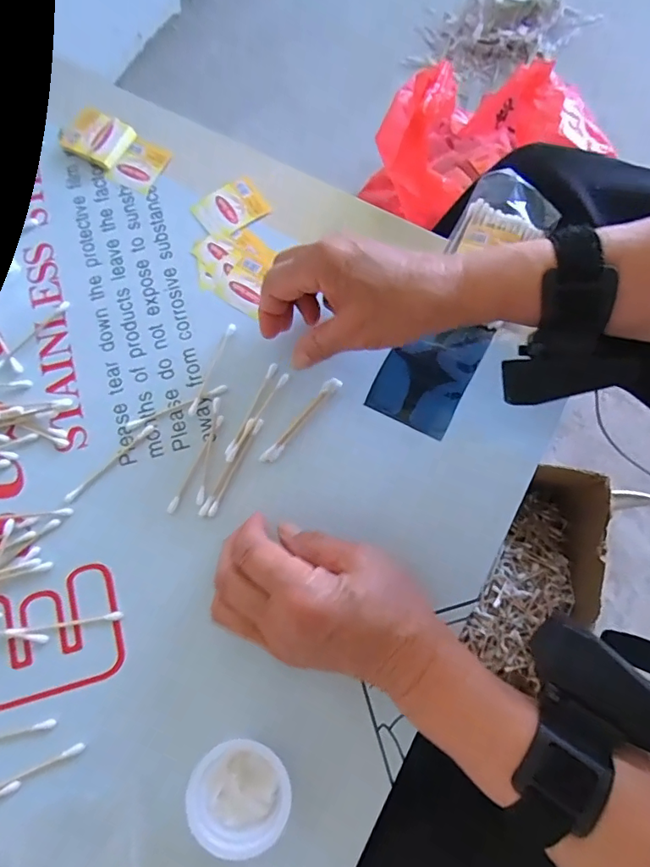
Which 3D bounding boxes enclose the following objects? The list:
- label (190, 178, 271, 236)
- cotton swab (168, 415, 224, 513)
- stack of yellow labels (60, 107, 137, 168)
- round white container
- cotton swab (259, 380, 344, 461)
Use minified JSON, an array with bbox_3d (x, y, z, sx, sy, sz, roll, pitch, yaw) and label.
[{"bbox_3d":[-0.074,-0.176,0.388,0.050,0.004,0.040,-33,78,-9],"label":"label"},{"bbox_3d":[-0.087,0.020,0.336,0.005,0.004,0.073,25,76,6],"label":"cotton swab"},{"bbox_3d":[-0.184,-0.238,0.400,0.050,0.012,0.040,27,76,6],"label":"stack of yellow labels"},{"bbox_3d":[-0.047,0.199,0.280,0.053,0.035,0.052,0,75,-1],"label":"round white container"},{"bbox_3d":[-0.016,-0.010,0.342,0.010,0.004,0.077,40,78,9],"label":"cotton swab"}]

